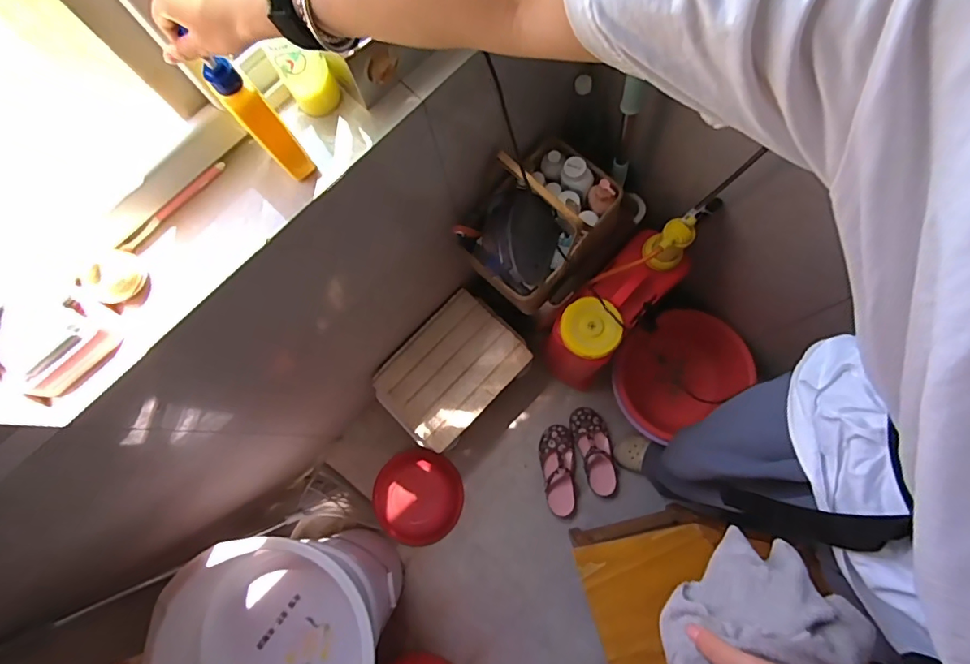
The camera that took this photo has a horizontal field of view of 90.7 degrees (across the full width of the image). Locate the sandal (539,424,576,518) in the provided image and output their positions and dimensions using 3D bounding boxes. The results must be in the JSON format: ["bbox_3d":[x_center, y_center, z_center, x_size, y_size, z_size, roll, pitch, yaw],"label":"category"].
[{"bbox_3d":[0.205,0.381,1.320,0.097,0.079,0.237,-5,75,2],"label":"sandal"}]

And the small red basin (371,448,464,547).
[{"bbox_3d":[-0.186,0.456,1.315,0.235,0.088,0.250,-1,75,4],"label":"small red basin"}]

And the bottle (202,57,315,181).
[{"bbox_3d":[-0.243,-0.225,0.537,0.030,0.163,0.034,36,82,22],"label":"bottle"}]

